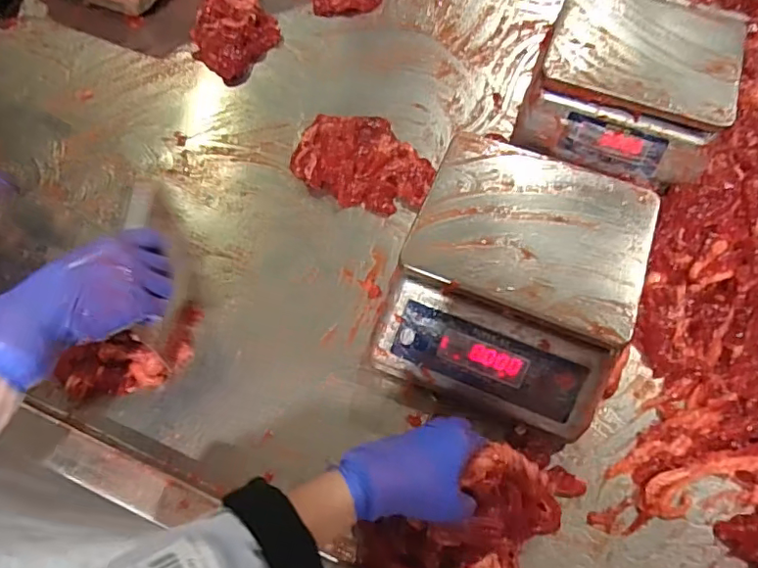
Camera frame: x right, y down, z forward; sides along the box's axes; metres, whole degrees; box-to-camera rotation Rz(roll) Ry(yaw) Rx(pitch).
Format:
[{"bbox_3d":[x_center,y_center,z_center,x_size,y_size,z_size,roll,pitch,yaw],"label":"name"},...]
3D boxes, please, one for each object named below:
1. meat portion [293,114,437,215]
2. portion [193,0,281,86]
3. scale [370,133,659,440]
[{"bbox_3d":[-0.018,-0.159,0.703,0.183,0.037,0.136,34,66,15],"label":"meat portion"},{"bbox_3d":[-0.210,-0.369,0.803,0.121,0.050,0.146,-12,63,-8],"label":"portion"},{"bbox_3d":[0.141,-0.006,0.573,0.219,0.115,0.260,19,65,10],"label":"scale"}]

